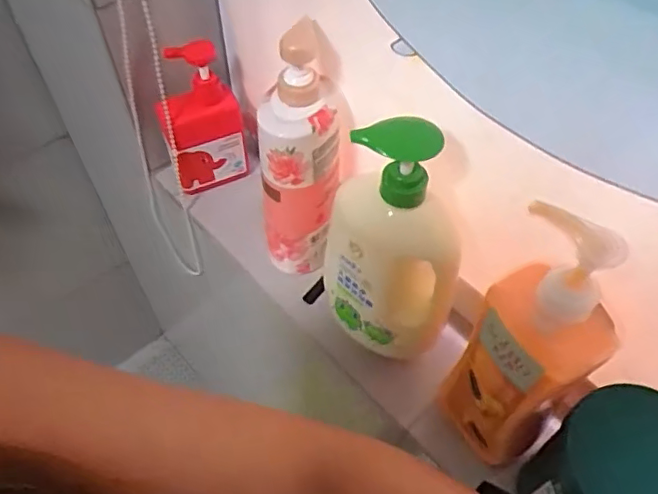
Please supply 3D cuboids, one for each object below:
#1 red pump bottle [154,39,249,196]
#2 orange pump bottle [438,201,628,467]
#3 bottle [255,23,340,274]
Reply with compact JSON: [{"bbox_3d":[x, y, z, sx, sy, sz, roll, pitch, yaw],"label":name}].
[{"bbox_3d":[-0.146,-0.144,0.648,0.084,0.183,0.041,-22,57,-17],"label":"red pump bottle"},{"bbox_3d":[0.145,0.085,0.427,0.082,0.263,0.053,38,61,23],"label":"orange pump bottle"},{"bbox_3d":[-0.028,-0.075,0.546,0.065,0.265,0.058,9,54,5],"label":"bottle"}]

